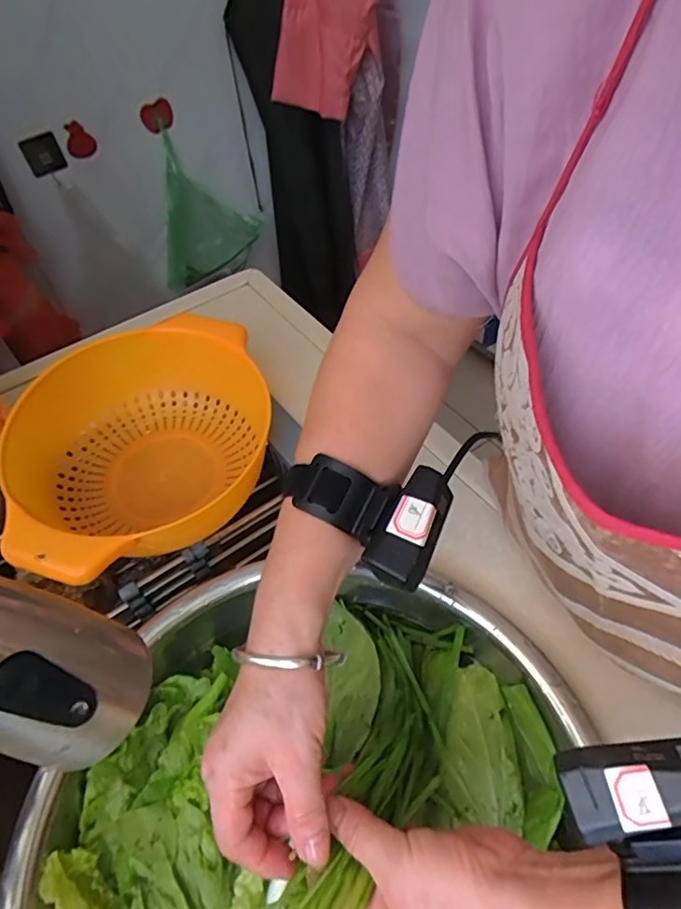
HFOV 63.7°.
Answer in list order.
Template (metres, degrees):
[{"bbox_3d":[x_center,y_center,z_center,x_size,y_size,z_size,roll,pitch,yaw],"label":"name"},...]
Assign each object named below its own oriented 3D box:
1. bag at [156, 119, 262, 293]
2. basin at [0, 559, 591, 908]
[{"bbox_3d":[-0.319,-0.567,1.284,0.252,0.285,0.125,-20,51,-11],"label":"bag"},{"bbox_3d":[-0.018,0.261,0.356,0.343,0.090,0.381,17,54,18],"label":"basin"}]

